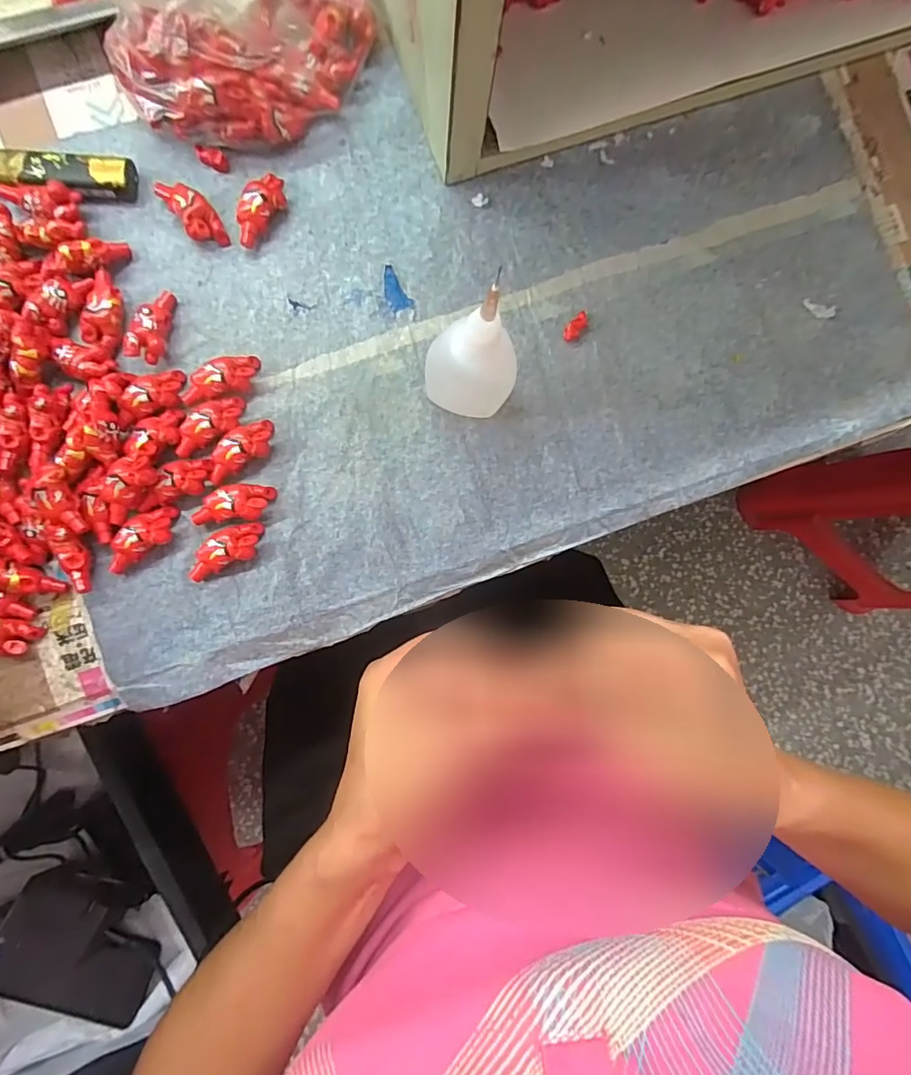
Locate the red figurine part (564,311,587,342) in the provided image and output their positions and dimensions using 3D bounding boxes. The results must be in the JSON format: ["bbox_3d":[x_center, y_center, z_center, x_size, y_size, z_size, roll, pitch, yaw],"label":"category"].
[{"bbox_3d":[0.069,-0.121,0.295,0.009,0.007,0.020,39,86,-3],"label":"red figurine part"}]

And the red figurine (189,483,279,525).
[{"bbox_3d":[-0.118,-0.018,0.272,0.041,0.013,0.018,-6,89,-5],"label":"red figurine"}]

